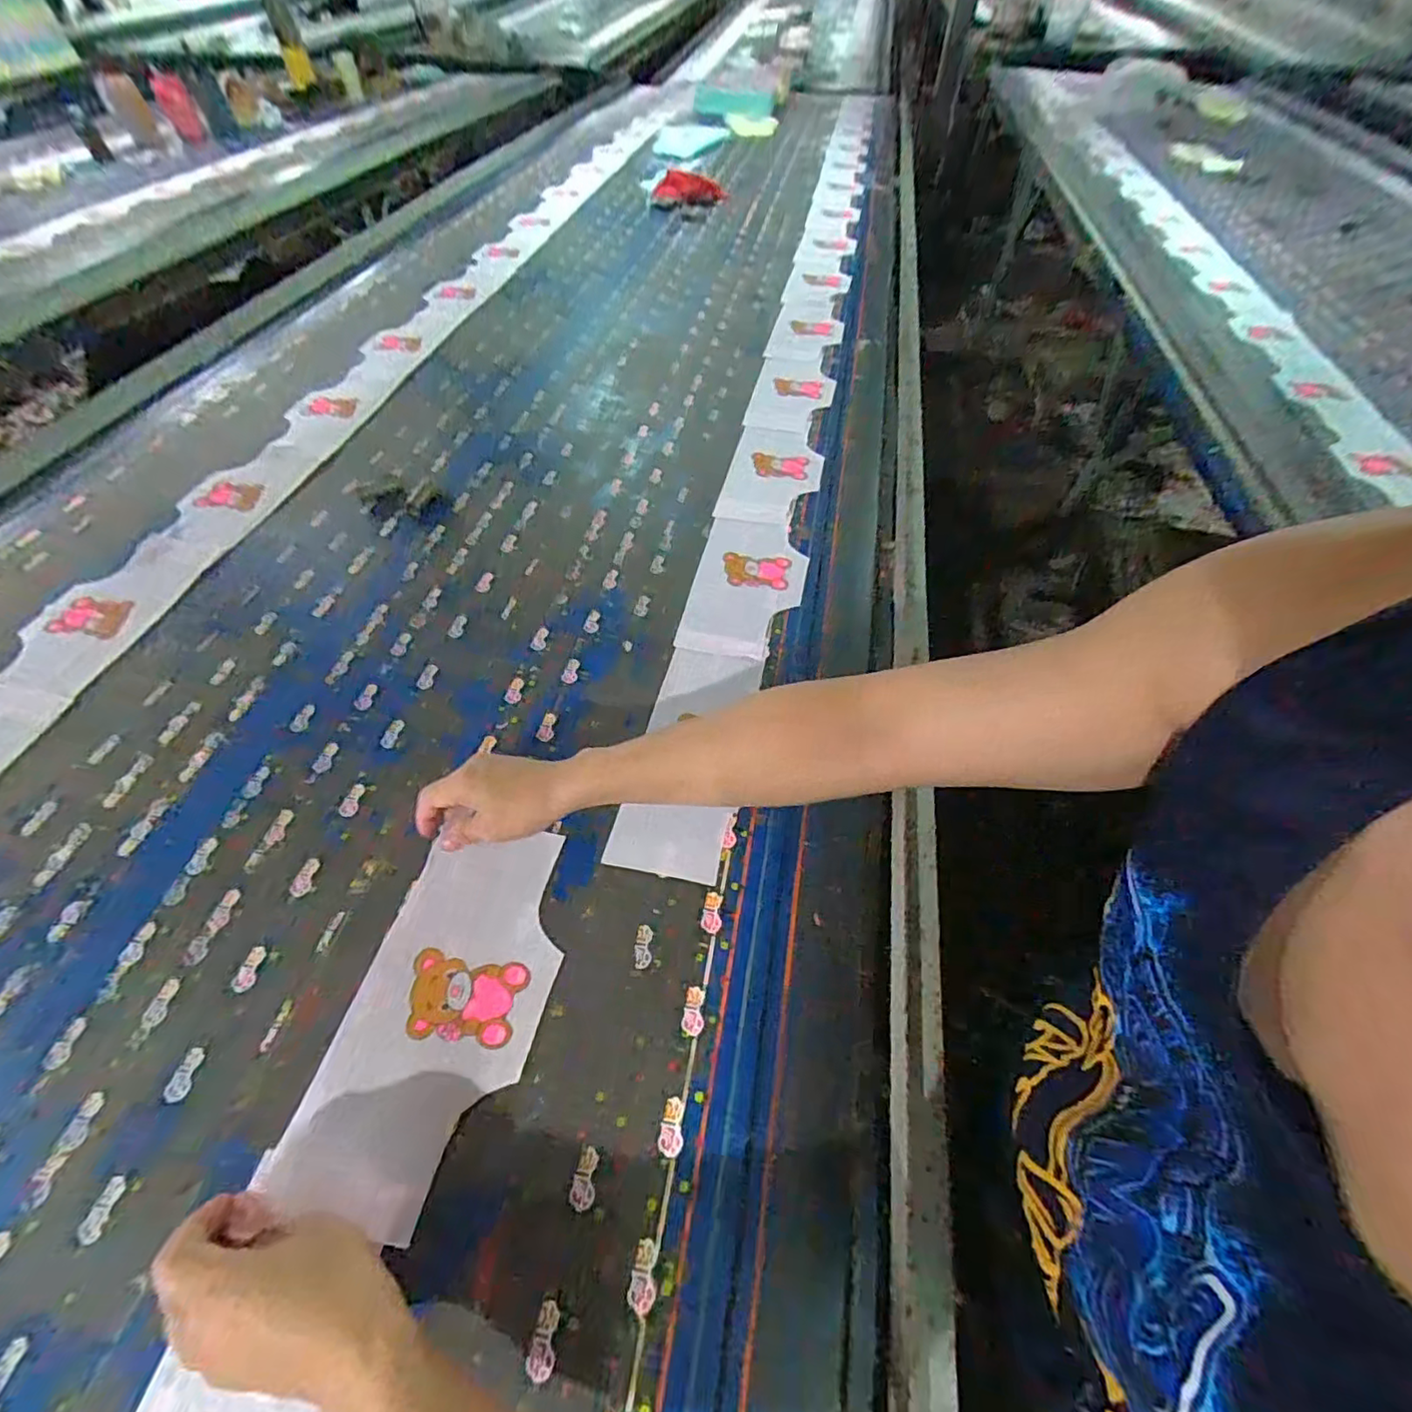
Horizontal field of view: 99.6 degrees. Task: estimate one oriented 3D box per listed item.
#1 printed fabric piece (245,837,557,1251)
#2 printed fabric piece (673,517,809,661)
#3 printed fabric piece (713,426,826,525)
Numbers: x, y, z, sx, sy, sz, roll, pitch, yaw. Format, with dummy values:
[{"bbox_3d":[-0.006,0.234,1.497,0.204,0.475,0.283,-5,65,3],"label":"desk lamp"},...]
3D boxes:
[{"bbox_3d":[-0.193,0.219,0.454,0.132,0.026,0.265,13,53,8],"label":"printed fabric piece"},{"bbox_3d":[0.053,-0.155,0.748,0.131,0.006,0.244,11,55,6],"label":"printed fabric piece"},{"bbox_3d":[0.103,-0.348,0.892,0.134,0.008,0.245,13,55,4],"label":"printed fabric piece"}]

